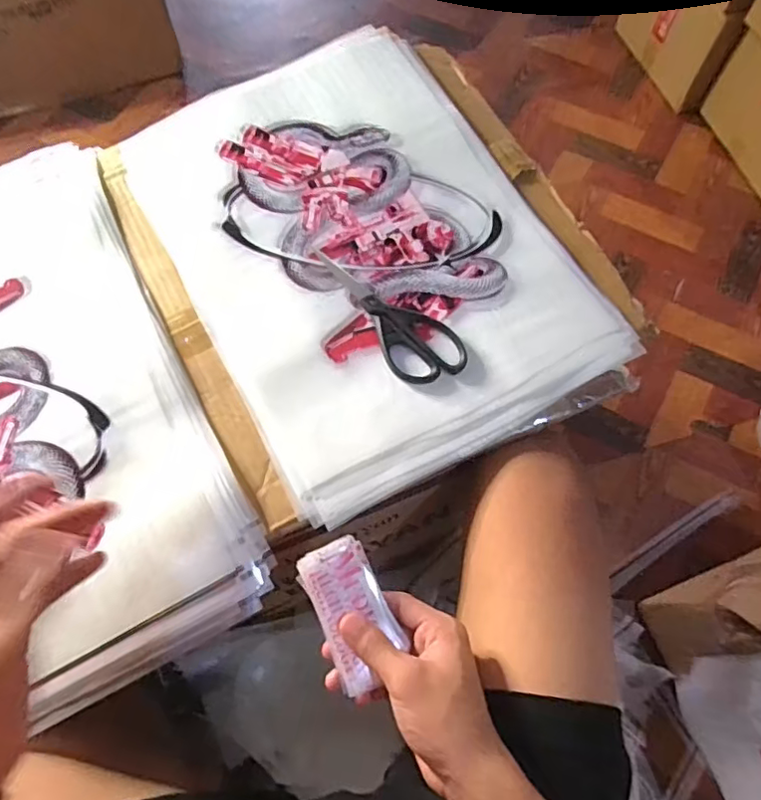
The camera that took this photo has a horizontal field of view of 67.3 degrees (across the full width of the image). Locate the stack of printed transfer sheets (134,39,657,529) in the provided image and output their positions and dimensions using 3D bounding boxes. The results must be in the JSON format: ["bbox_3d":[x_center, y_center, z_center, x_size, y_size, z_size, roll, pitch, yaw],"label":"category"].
[{"bbox_3d":[-0.018,-0.162,0.586,0.351,0.035,0.497,-28,70,-10],"label":"stack of printed transfer sheets"}]

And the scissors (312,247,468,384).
[{"bbox_3d":[0.011,-0.091,0.553,0.068,0.006,0.183,-28,70,-10],"label":"scissors"}]

